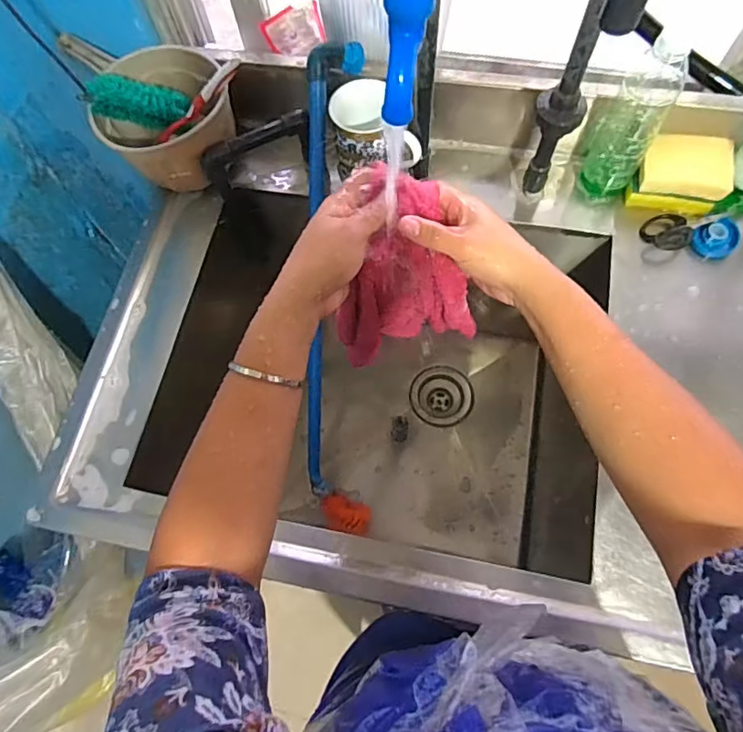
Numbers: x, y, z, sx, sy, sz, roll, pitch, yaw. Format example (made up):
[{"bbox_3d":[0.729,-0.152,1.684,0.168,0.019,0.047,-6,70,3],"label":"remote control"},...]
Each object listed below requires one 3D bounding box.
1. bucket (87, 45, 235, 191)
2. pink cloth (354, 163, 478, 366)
[{"bbox_3d":[-0.265,-0.329,0.697,0.166,0.111,0.161,-1,69,3],"label":"bucket"},{"bbox_3d":[0.034,-0.081,0.497,0.136,0.264,0.065,-22,70,-6],"label":"pink cloth"}]

